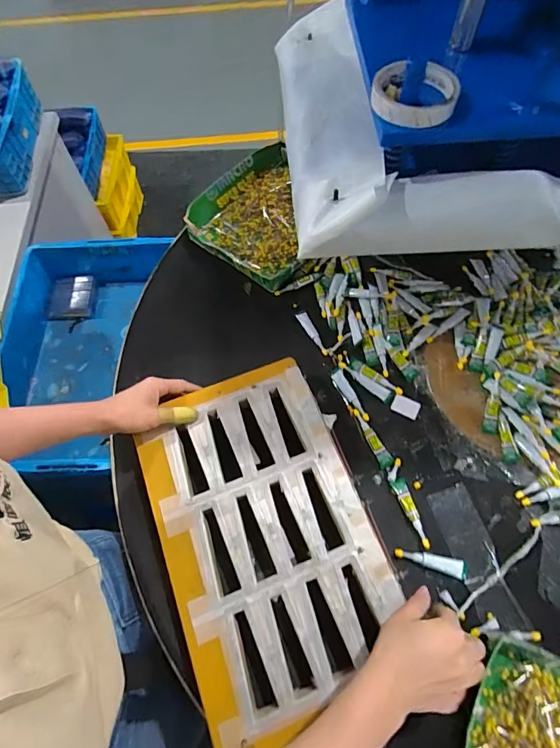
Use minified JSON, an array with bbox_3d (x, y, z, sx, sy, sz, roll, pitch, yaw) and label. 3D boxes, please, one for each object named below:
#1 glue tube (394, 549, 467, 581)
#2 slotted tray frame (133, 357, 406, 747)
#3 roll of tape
[{"bbox_3d":[0.177,0.218,0.501,0.083,0.010,0.019,16,67,9],"label":"glue tube"},{"bbox_3d":[-0.018,0.174,0.489,0.225,0.016,0.370,-20,66,-7],"label":"slotted tray frame"},{"bbox_3d":[0.146,-0.303,0.463,0.088,0.024,0.088,-1,64,1],"label":"roll of tape"}]

